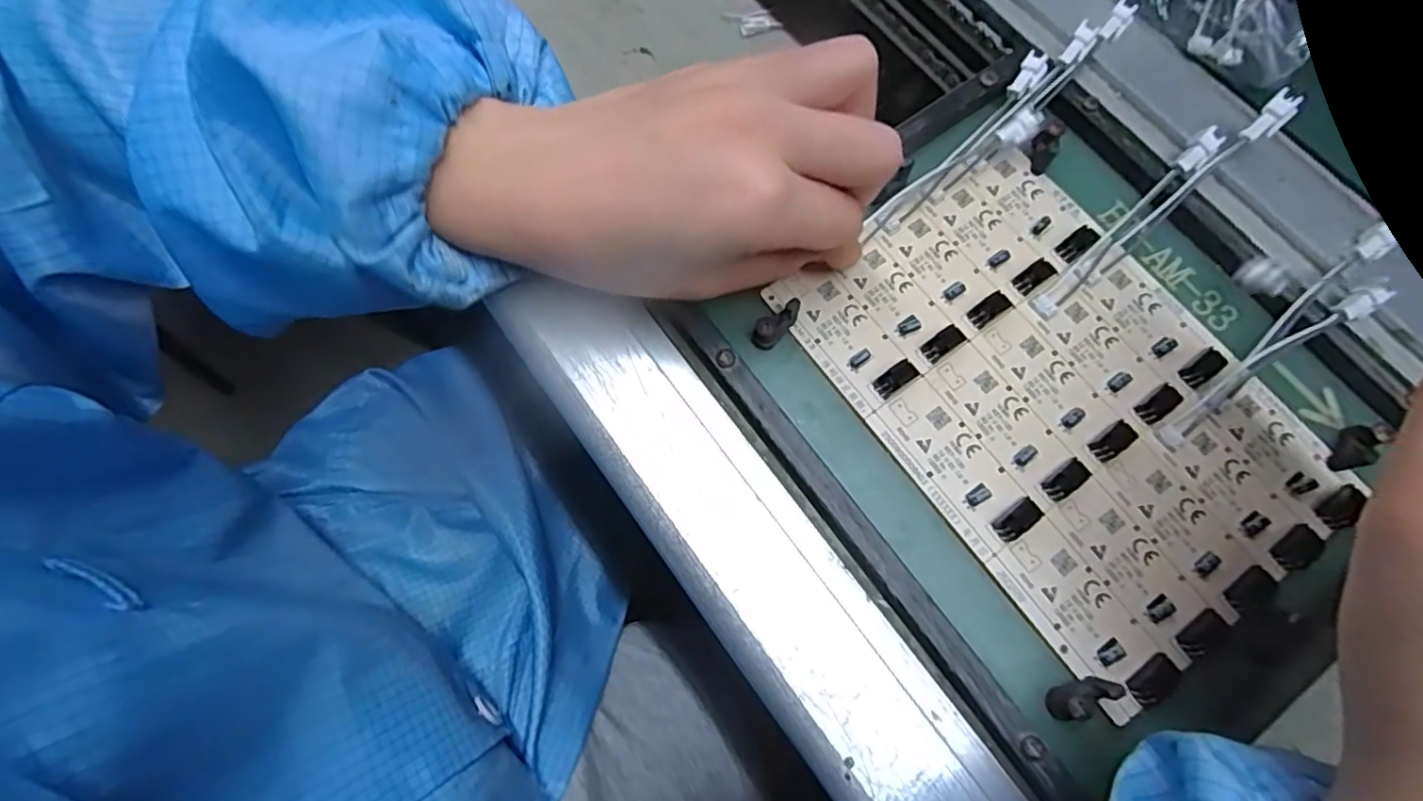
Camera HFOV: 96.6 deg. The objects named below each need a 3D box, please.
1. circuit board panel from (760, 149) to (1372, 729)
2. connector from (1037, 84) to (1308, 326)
[{"bbox_3d":[0.131,0.000,0.237,0.126,0.006,0.185,-35,76,-8],"label":"circuit board panel"},{"bbox_3d":[0.173,-0.076,0.248,0.119,0.014,0.017,-42,77,4],"label":"connector"}]

